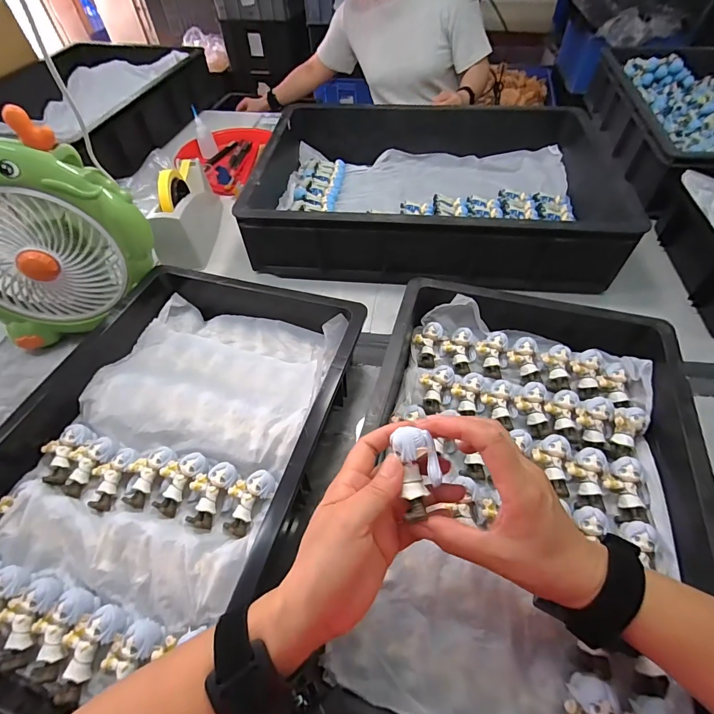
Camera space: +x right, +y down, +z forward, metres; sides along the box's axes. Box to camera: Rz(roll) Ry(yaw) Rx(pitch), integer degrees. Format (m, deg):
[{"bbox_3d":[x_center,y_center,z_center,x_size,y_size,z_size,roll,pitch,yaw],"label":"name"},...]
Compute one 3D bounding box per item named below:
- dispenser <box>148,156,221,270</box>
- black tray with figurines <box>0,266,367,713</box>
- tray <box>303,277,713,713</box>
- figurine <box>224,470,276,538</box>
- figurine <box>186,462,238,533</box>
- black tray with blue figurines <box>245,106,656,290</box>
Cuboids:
[{"bbox_3d":[-0.303,-0.268,0.681,0.072,0.119,0.205,-4,52,-1],"label":"dispenser"},{"bbox_3d":[-0.200,0.087,0.409,0.318,0.064,0.449,13,54,11],"label":"black tray with figurines"},{"bbox_3d":[0.162,0.109,0.372,0.301,0.088,0.448,12,54,11],"label":"tray"},{"bbox_3d":[-0.110,0.141,0.379,0.038,0.023,0.061,25,57,20],"label":"figurine"},{"bbox_3d":[-0.147,0.139,0.383,0.037,0.026,0.062,12,54,11],"label":"figurine"},{"bbox_3d":[0.127,-0.313,0.704,0.579,0.122,0.411,3,53,5],"label":"black tray with blue figurines"}]

